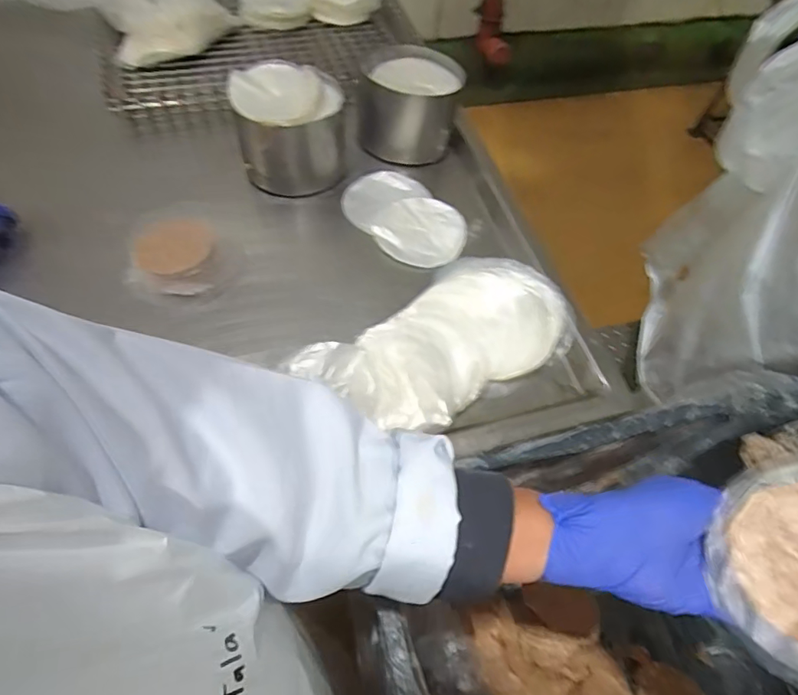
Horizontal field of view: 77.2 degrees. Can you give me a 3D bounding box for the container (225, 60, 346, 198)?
[{"bbox_3d":[-0.142,-0.291,0.672,0.135,0.122,0.133,1,58,-3],"label":"container"}]

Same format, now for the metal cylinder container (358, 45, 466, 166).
[{"bbox_3d":[0.012,-0.357,0.751,0.141,0.120,0.134,-8,58,-9],"label":"metal cylinder container"}]

